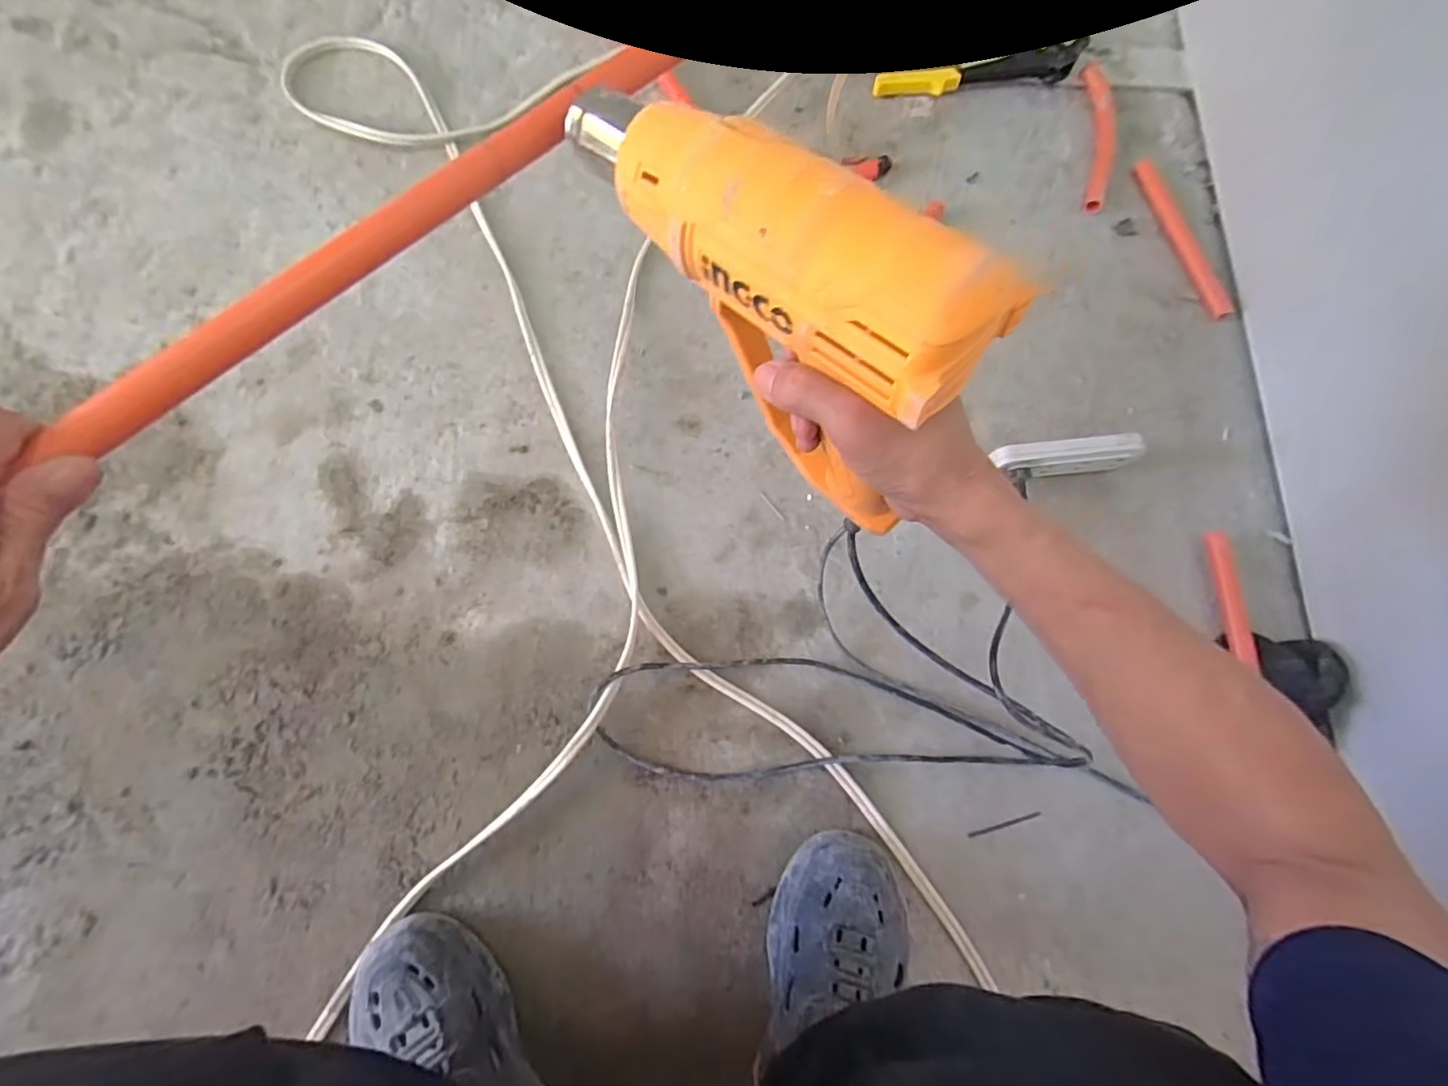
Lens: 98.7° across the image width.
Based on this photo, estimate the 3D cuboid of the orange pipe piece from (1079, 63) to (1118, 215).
[{"bbox_3d":[0.484,-0.525,0.795,0.037,0.033,0.225,7,76,-1],"label":"orange pipe piece"}]

